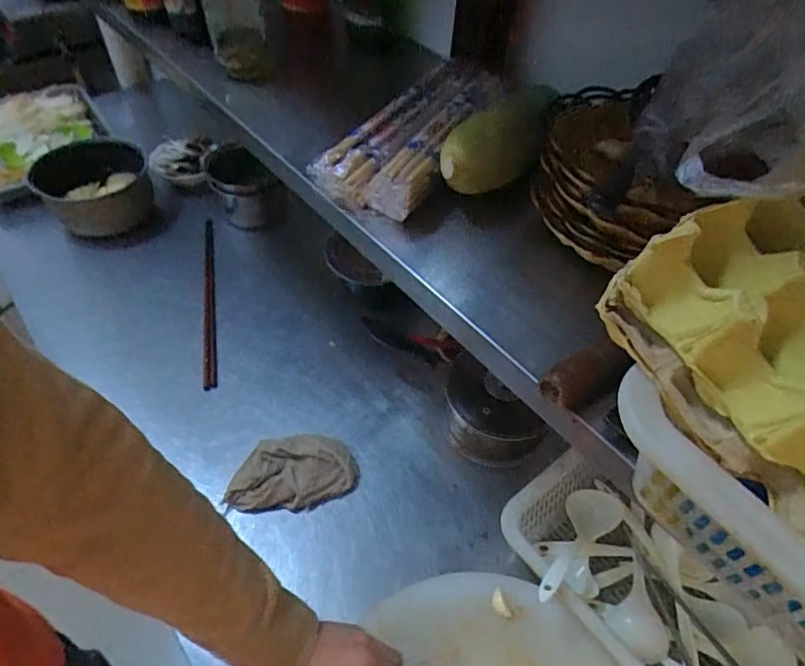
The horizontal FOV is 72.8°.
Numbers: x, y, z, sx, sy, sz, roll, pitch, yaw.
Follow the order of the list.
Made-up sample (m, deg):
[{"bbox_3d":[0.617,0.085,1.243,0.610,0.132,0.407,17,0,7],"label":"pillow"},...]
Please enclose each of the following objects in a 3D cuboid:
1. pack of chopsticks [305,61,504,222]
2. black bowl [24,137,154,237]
[{"bbox_3d":[0.017,-0.203,0.555,0.099,0.047,0.243,26,53,18],"label":"pack of chopsticks"},{"bbox_3d":[-0.583,-0.273,1.045,0.204,0.088,0.177,-26,56,-23],"label":"black bowl"}]

